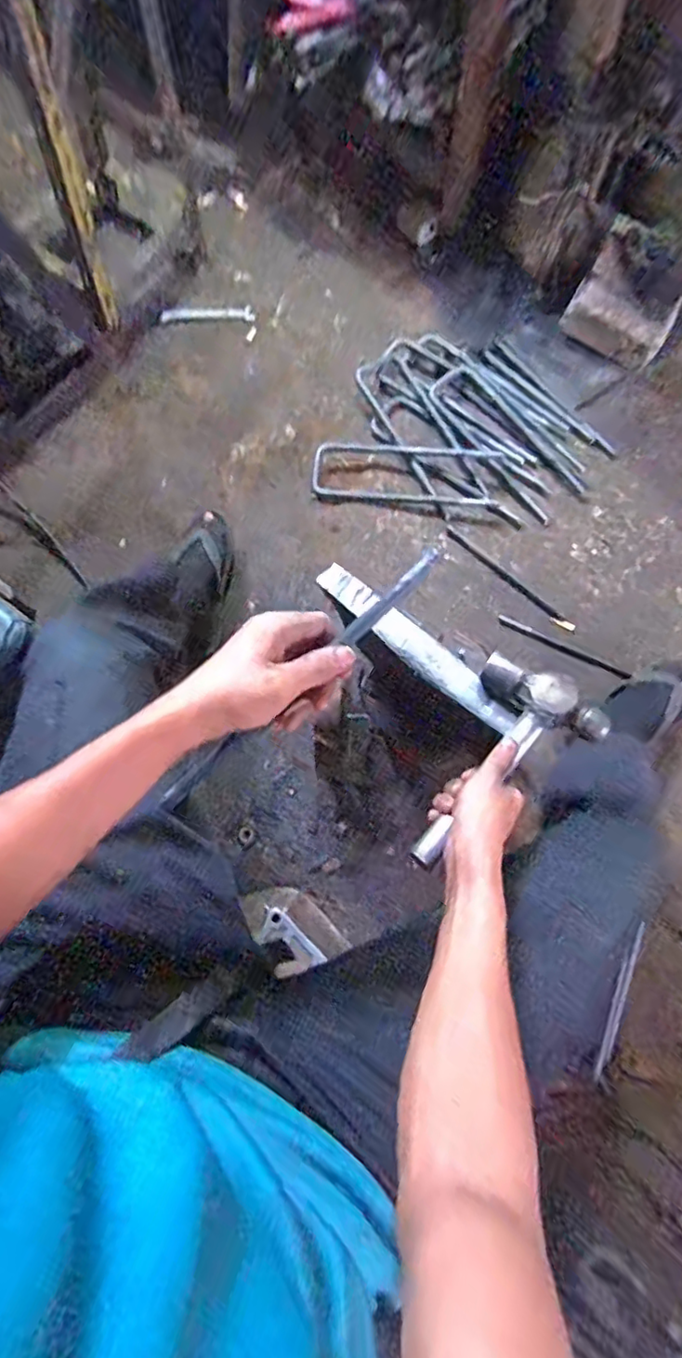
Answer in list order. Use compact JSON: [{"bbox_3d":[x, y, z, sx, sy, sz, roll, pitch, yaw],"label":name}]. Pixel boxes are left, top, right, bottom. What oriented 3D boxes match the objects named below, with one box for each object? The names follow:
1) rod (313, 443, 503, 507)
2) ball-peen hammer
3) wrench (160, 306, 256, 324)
[{"bbox_3d":[0.126,-0.402,1.156,0.356,0.023,0.122,4,74,1],"label":"rod"},{"bbox_3d":[0.149,0.088,0.607,0.128,0.054,0.241,39,76,10],"label":"ball-peen hammer"},{"bbox_3d":[-0.289,-0.794,1.288,0.197,0.008,0.040,-4,81,-7],"label":"wrench"}]

